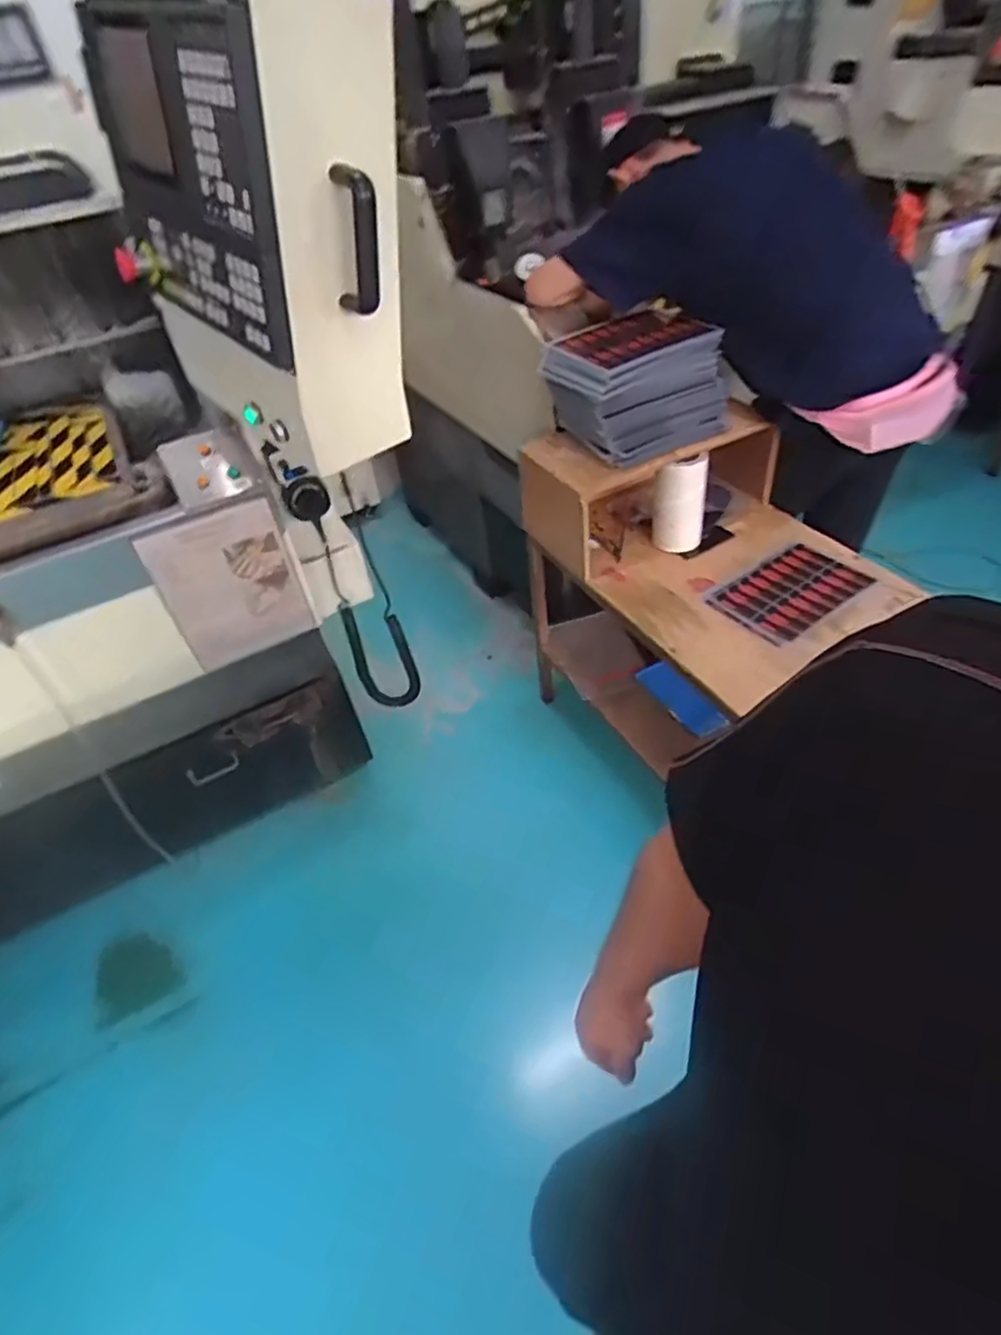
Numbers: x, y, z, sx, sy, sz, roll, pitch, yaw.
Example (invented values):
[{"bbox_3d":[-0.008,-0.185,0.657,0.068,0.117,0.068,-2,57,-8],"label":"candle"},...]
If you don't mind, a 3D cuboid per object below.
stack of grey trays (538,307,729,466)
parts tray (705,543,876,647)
[{"bbox_3d":[0.278,-0.555,1.306,0.322,0.205,0.229,-29,48,-21],"label":"stack of grey trays"},{"bbox_3d":[0.562,-0.155,1.276,0.269,0.024,0.203,-30,48,-22],"label":"parts tray"}]

